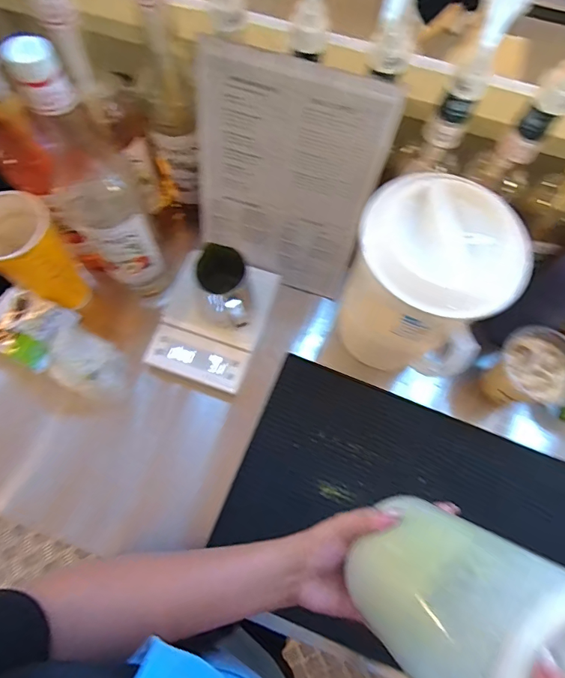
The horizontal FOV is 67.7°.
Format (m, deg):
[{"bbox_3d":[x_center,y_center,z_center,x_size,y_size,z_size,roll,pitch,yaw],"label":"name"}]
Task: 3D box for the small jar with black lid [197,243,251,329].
[{"bbox_3d":[-0.074,-0.061,0.533,0.062,0.109,0.069,-4,71,-3],"label":"small jar with black lid"}]

